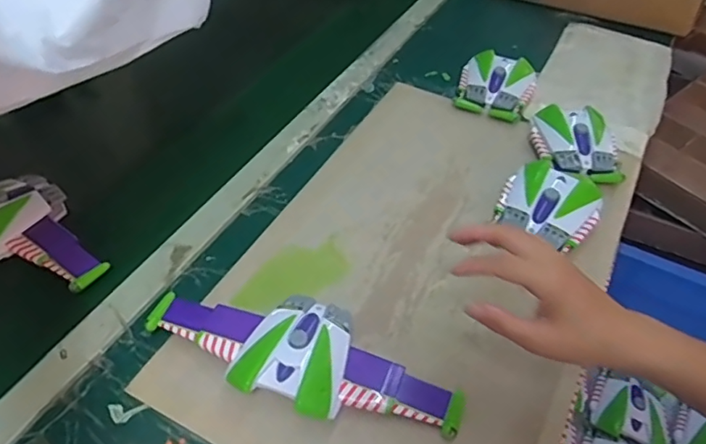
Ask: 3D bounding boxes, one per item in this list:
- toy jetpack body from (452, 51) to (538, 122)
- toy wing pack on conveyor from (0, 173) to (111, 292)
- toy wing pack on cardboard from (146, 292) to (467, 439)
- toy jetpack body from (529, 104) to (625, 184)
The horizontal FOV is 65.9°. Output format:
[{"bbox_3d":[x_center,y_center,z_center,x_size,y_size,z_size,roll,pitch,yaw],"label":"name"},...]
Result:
[{"bbox_3d":[0.211,-0.203,0.798,0.108,0.042,0.110,15,49,10],"label":"toy jetpack body"},{"bbox_3d":[-0.390,-0.017,0.610,0.314,0.042,0.109,28,52,20],"label":"toy wing pack on conveyor"},{"bbox_3d":[-0.047,0.117,0.490,0.290,0.043,0.105,19,50,13],"label":"toy wing pack on cardboard"},{"bbox_3d":[0.292,-0.103,0.710,0.112,0.041,0.119,11,48,7],"label":"toy jetpack body"}]

